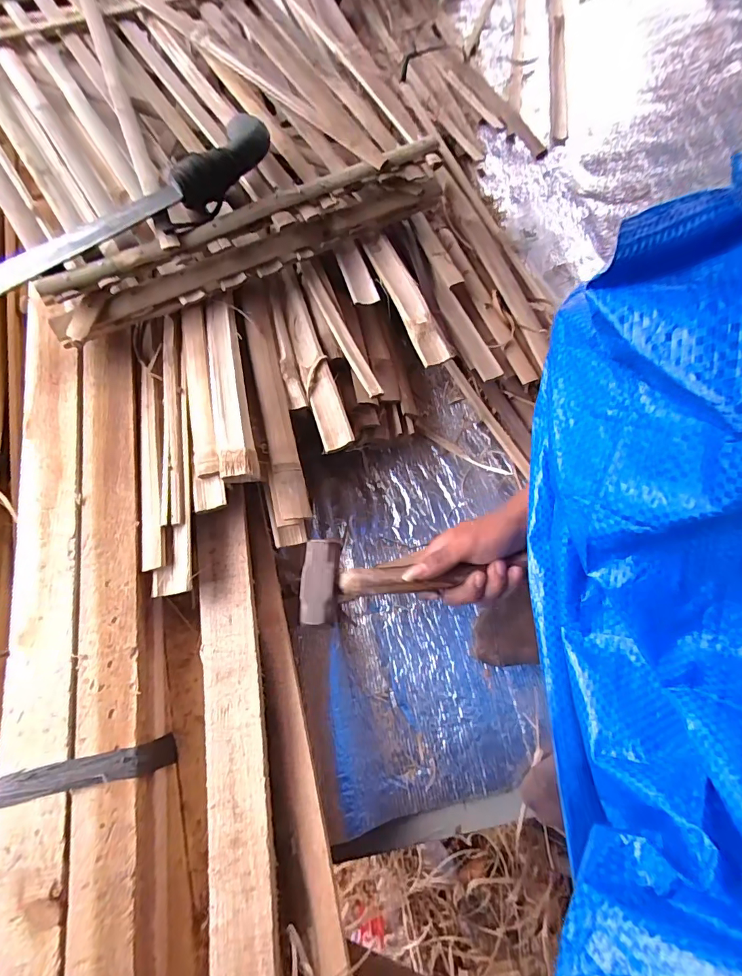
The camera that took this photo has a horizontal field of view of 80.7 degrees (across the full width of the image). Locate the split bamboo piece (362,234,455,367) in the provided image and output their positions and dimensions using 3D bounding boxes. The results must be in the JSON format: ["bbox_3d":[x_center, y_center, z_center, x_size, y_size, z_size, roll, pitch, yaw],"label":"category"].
[{"bbox_3d":[0.042,-0.237,0.542,0.037,0.016,0.206,-21,71,-8],"label":"split bamboo piece"}]

